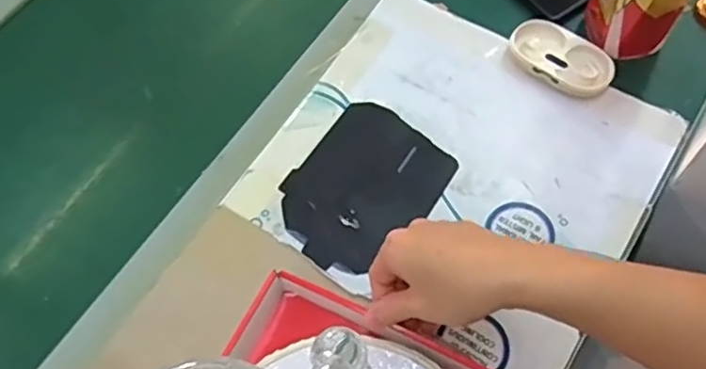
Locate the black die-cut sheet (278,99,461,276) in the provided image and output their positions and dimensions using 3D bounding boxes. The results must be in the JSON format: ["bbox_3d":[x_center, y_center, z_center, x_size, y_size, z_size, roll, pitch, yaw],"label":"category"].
[{"bbox_3d":[0.007,0.001,0.566,0.115,0.006,0.148,34,70,18],"label":"black die-cut sheet"}]

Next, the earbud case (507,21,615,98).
[{"bbox_3d":[0.190,-0.115,0.599,0.094,0.019,0.055,33,70,18],"label":"earbud case"}]

